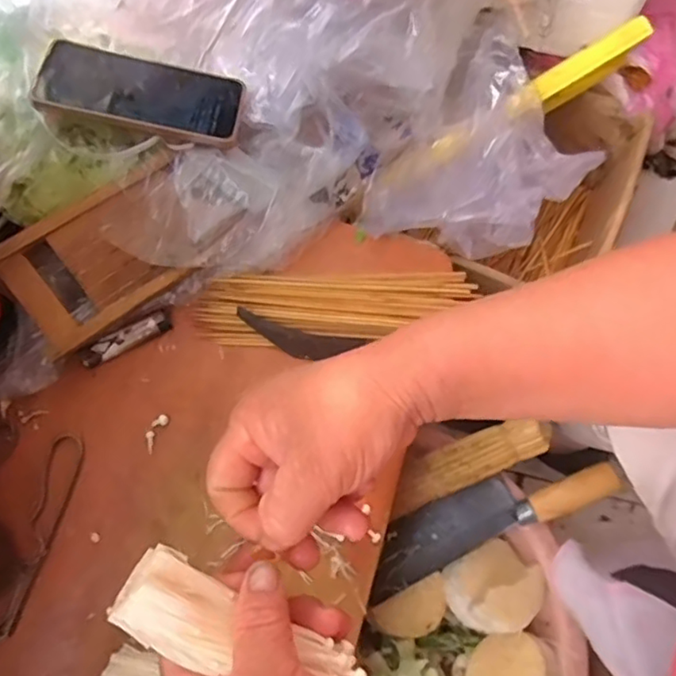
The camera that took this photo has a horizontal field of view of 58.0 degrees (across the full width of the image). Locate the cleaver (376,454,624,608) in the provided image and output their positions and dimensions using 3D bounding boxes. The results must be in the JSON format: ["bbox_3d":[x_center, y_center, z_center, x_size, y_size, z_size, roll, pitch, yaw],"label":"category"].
[{"bbox_3d":[0.145,0.175,0.590,0.257,0.021,0.064,-25,69,9],"label":"cleaver"}]

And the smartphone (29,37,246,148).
[{"bbox_3d":[-0.164,-0.209,0.518,0.162,0.013,0.078,10,64,-10],"label":"smartphone"}]

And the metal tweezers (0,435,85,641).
[{"bbox_3d":[-0.228,0.151,0.467,0.025,0.009,0.153,10,68,3],"label":"metal tweezers"}]

